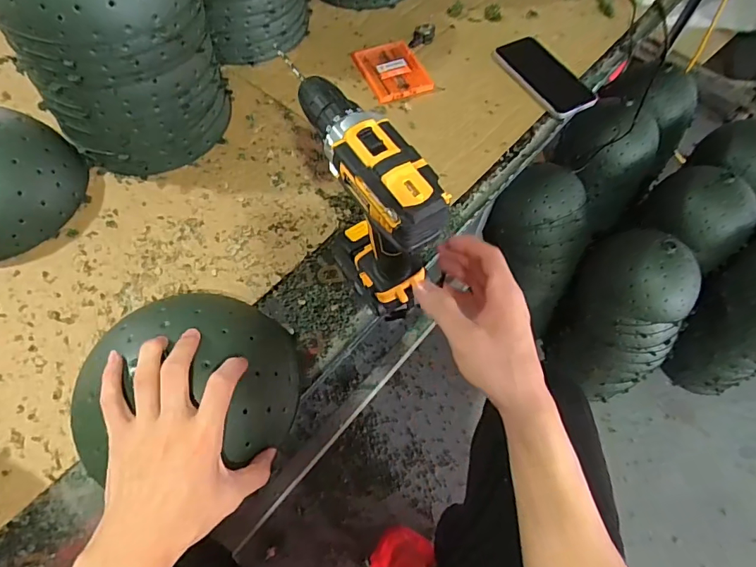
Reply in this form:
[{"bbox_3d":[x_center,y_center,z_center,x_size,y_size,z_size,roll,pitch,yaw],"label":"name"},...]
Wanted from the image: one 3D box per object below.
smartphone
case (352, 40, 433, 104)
[{"bbox_3d":[0.249,-0.316,0.701,0.073,0.015,0.167,-23,65,-14],"label":"smartphone"},{"bbox_3d":[0.022,-0.328,0.715,0.091,0.018,0.118,-19,64,-12],"label":"case"}]

